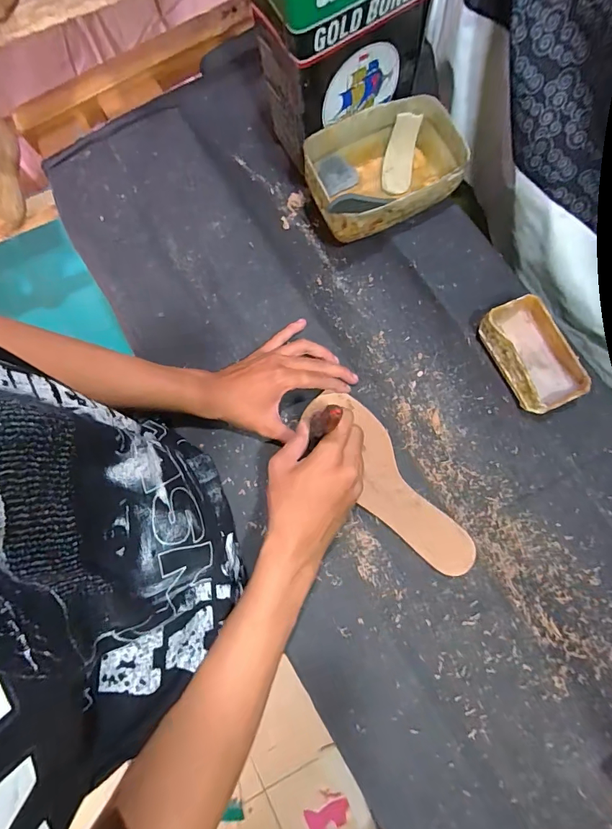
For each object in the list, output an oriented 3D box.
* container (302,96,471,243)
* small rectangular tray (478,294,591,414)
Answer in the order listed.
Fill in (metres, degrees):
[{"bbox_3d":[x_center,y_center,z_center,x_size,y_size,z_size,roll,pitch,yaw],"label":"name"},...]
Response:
[{"bbox_3d":[0.096,-0.299,0.508,0.189,0.076,0.128,-24,78,-4],"label":"container"},{"bbox_3d":[0.259,-0.067,0.472,0.077,0.046,0.123,-26,78,-4],"label":"small rectangular tray"}]

